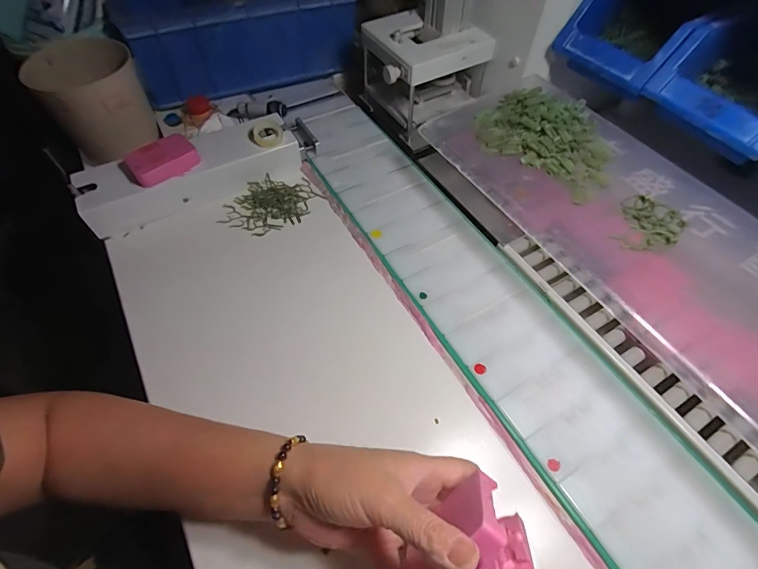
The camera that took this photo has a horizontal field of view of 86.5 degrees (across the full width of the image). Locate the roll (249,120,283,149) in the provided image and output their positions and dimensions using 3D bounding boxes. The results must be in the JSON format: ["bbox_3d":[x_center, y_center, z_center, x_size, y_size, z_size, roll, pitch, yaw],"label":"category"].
[{"bbox_3d":[-0.143,-0.190,0.508,0.041,0.018,0.041,-13,57,-10],"label":"roll"}]

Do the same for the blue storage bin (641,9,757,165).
[{"bbox_3d":[0.354,-0.194,0.382,0.144,0.070,0.125,-28,61,-18],"label":"blue storage bin"}]

